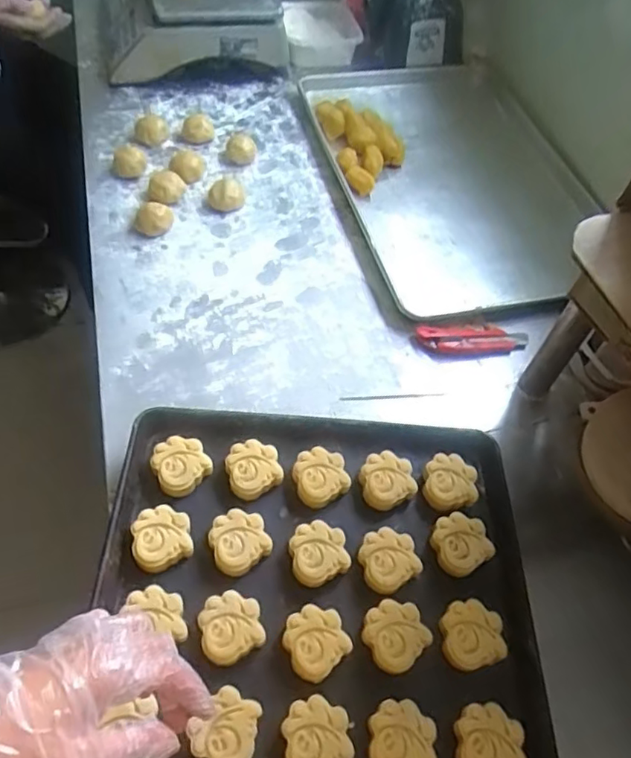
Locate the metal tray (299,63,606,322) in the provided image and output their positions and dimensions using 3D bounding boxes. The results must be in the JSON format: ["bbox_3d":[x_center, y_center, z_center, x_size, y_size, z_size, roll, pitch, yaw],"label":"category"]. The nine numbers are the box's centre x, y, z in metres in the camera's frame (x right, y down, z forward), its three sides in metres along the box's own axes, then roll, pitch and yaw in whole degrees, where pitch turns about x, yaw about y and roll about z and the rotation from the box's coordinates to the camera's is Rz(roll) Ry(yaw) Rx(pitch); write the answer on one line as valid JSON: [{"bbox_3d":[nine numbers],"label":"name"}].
[{"bbox_3d":[0.229,-0.344,0.966,0.380,0.050,0.582,-11,58,-12],"label":"metal tray"}]

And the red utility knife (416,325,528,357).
[{"bbox_3d":[0.212,-0.052,0.789,0.150,0.021,0.042,-4,57,-7],"label":"red utility knife"}]

